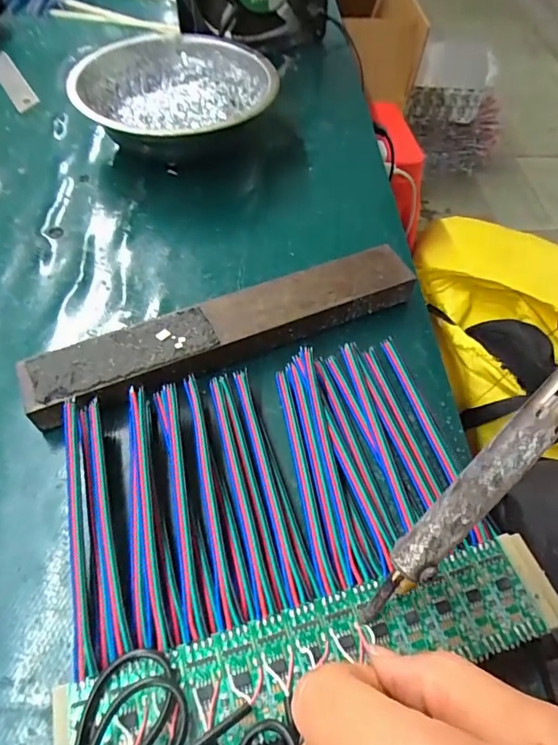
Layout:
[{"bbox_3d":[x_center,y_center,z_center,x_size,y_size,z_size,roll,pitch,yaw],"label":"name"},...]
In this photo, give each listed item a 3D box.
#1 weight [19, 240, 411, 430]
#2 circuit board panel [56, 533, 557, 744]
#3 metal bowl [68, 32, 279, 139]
[{"bbox_3d":[-0.022,-0.020,0.230,0.182,0.019,0.031,-21,59,-16],"label":"weight"},{"bbox_3d":[0.015,0.091,0.158,0.168,0.009,0.031,-13,57,-10],"label":"circuit board panel"},{"bbox_3d":[-0.069,-0.183,0.327,0.125,0.042,0.127,1,56,-1],"label":"metal bowl"}]

